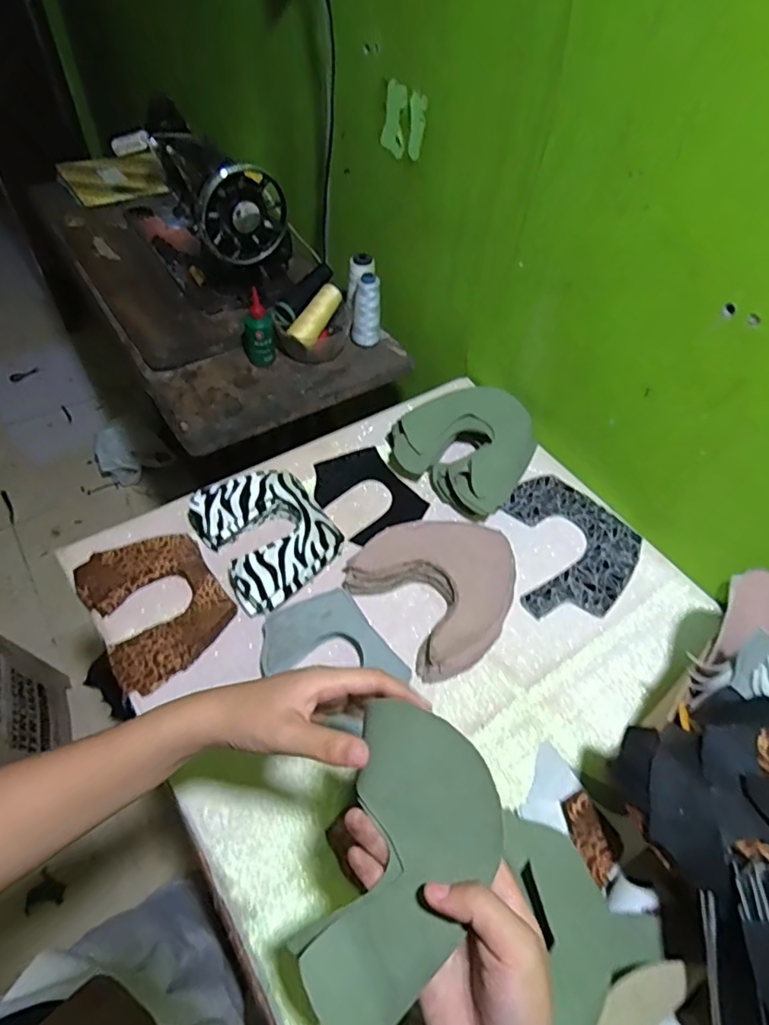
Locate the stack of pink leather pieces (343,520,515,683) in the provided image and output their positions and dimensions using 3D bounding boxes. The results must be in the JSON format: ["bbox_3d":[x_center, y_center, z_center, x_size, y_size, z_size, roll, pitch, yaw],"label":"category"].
[{"bbox_3d":[0.069,0.080,0.639,0.179,0.037,0.176,-34,63,-21],"label":"stack of pink leather pieces"}]

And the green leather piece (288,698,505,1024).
[{"bbox_3d":[0.008,0.196,0.298,0.083,0.012,0.176,19,91,15],"label":"green leather piece"}]

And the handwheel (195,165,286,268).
[{"bbox_3d":[-0.206,-0.433,0.815,0.131,0.136,0.022,-19,57,-18],"label":"handwheel"}]

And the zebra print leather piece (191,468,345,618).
[{"bbox_3d":[-0.138,0.025,0.654,0.134,0.049,0.160,-34,63,-22],"label":"zebra print leather piece"}]

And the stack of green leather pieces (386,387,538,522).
[{"bbox_3d":[0.112,-0.093,0.742,0.175,0.064,0.161,35,58,20],"label":"stack of green leather pieces"}]

